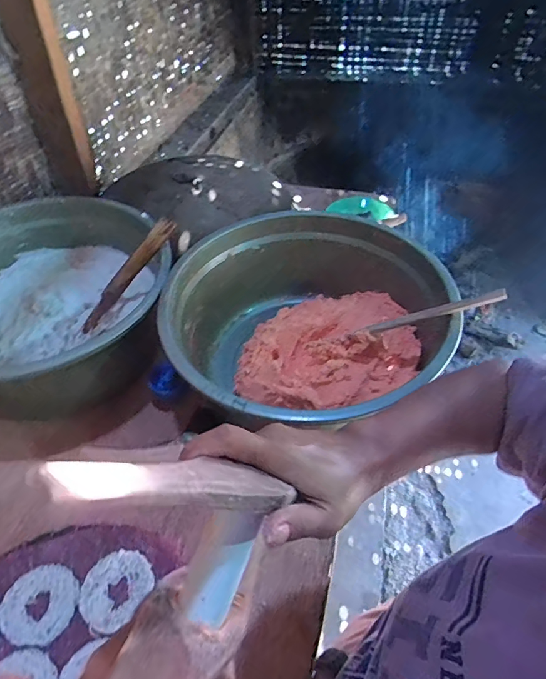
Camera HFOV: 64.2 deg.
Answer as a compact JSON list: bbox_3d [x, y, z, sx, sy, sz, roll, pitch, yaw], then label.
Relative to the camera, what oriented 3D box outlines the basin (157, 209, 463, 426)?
[{"bbox_3d":[0.037,-0.015,0.681,0.393,0.174,0.399,-1,47,1],"label":"basin"}]

